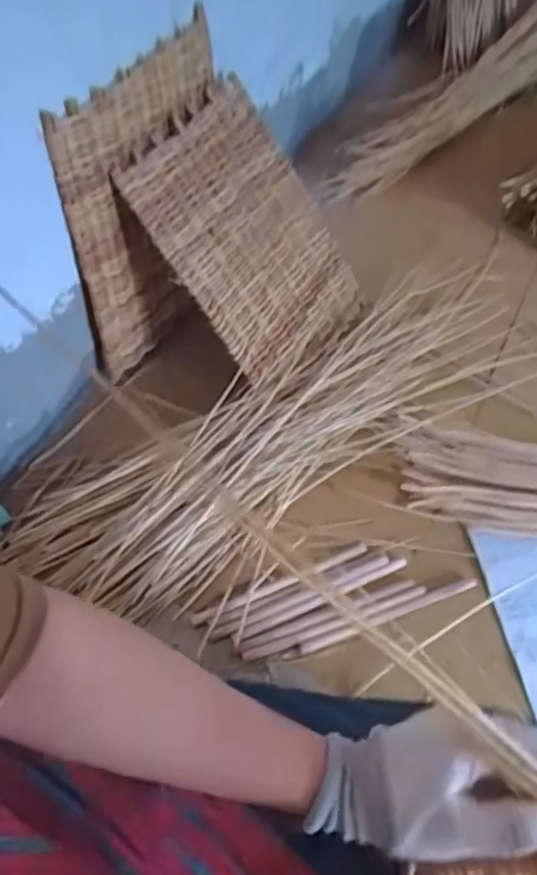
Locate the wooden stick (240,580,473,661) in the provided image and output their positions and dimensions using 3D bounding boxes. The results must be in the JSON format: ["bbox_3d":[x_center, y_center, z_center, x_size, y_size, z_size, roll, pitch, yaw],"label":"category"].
[{"bbox_3d":[0.172,0.248,0.905,0.271,0.016,0.015,-16,58,-13],"label":"wooden stick"}]

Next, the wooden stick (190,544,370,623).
[{"bbox_3d":[0.022,0.206,0.921,0.273,0.011,0.021,-20,59,-15],"label":"wooden stick"}]

